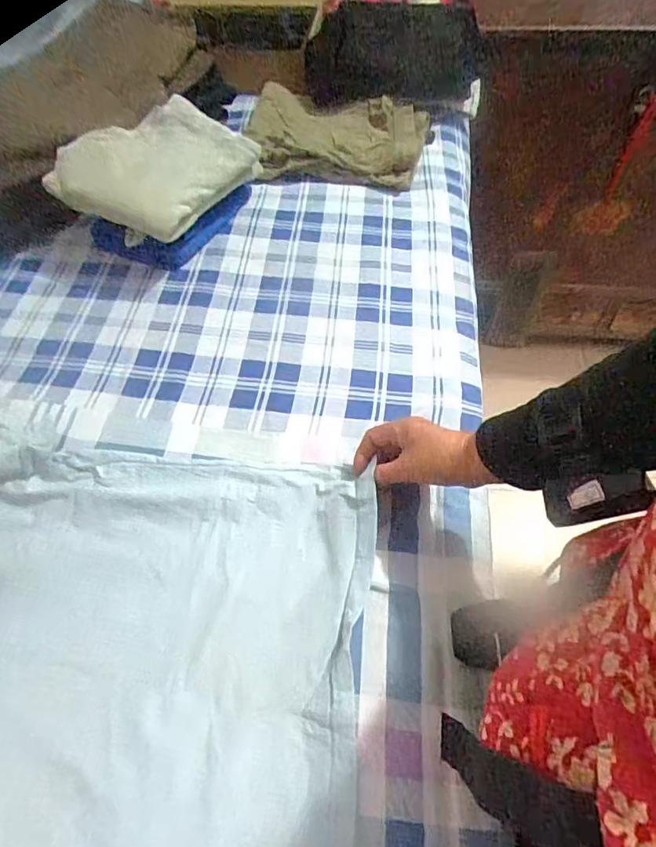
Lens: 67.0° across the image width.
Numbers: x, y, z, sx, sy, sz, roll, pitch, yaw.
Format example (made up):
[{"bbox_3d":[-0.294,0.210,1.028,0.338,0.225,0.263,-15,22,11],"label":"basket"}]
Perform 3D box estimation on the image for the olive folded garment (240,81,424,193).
[{"bbox_3d":[0.006,-0.525,0.925,0.332,0.067,0.228,10,57,10],"label":"olive folded garment"}]

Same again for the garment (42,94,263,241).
[{"bbox_3d":[-0.261,-0.387,0.751,0.211,0.069,0.246,29,62,19],"label":"garment"}]

